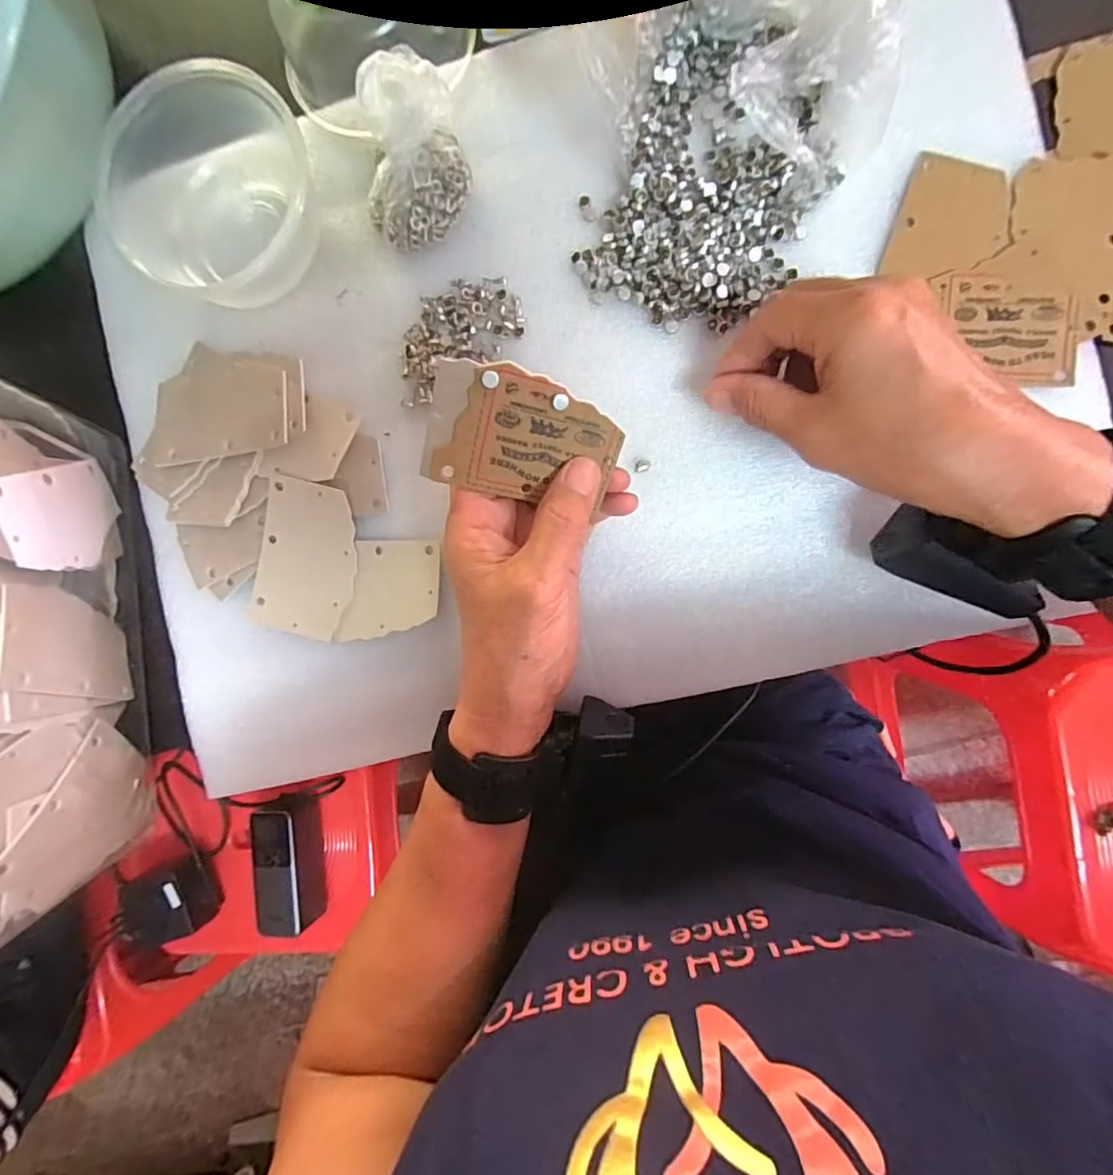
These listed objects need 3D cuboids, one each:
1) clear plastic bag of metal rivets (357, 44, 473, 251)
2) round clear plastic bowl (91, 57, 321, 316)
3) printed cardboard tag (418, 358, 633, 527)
[{"bbox_3d":[-0.074,-0.219,0.278,0.052,0.053,0.061,-13,89,5],"label":"clear plastic bag of metal rivets"},{"bbox_3d":[-0.180,-0.209,0.290,0.105,0.050,0.109,38,93,4],"label":"round clear plastic bowl"},{"bbox_3d":[-0.014,-0.065,0.239,0.082,0.005,0.054,10,120,-11],"label":"printed cardboard tag"}]

